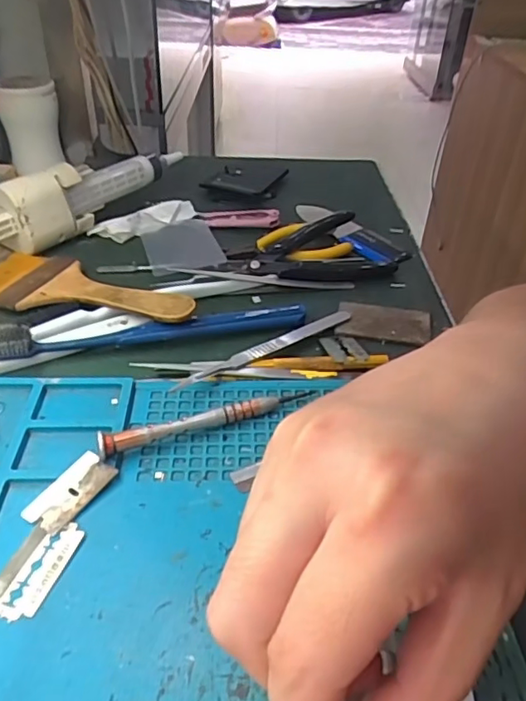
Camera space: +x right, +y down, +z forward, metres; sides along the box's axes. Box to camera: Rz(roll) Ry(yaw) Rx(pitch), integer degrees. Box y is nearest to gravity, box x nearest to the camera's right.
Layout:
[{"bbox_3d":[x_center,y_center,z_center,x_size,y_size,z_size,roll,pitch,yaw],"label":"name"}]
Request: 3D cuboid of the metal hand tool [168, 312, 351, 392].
[{"bbox_3d":[0.005,-0.002,0.333,0.123,0.008,0.015,-25,46,-29],"label":"metal hand tool"}]

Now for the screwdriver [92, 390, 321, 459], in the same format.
[{"bbox_3d":[-0.026,0.034,0.284,0.114,0.014,0.008,-15,42,-20],"label":"screwdriver"}]

